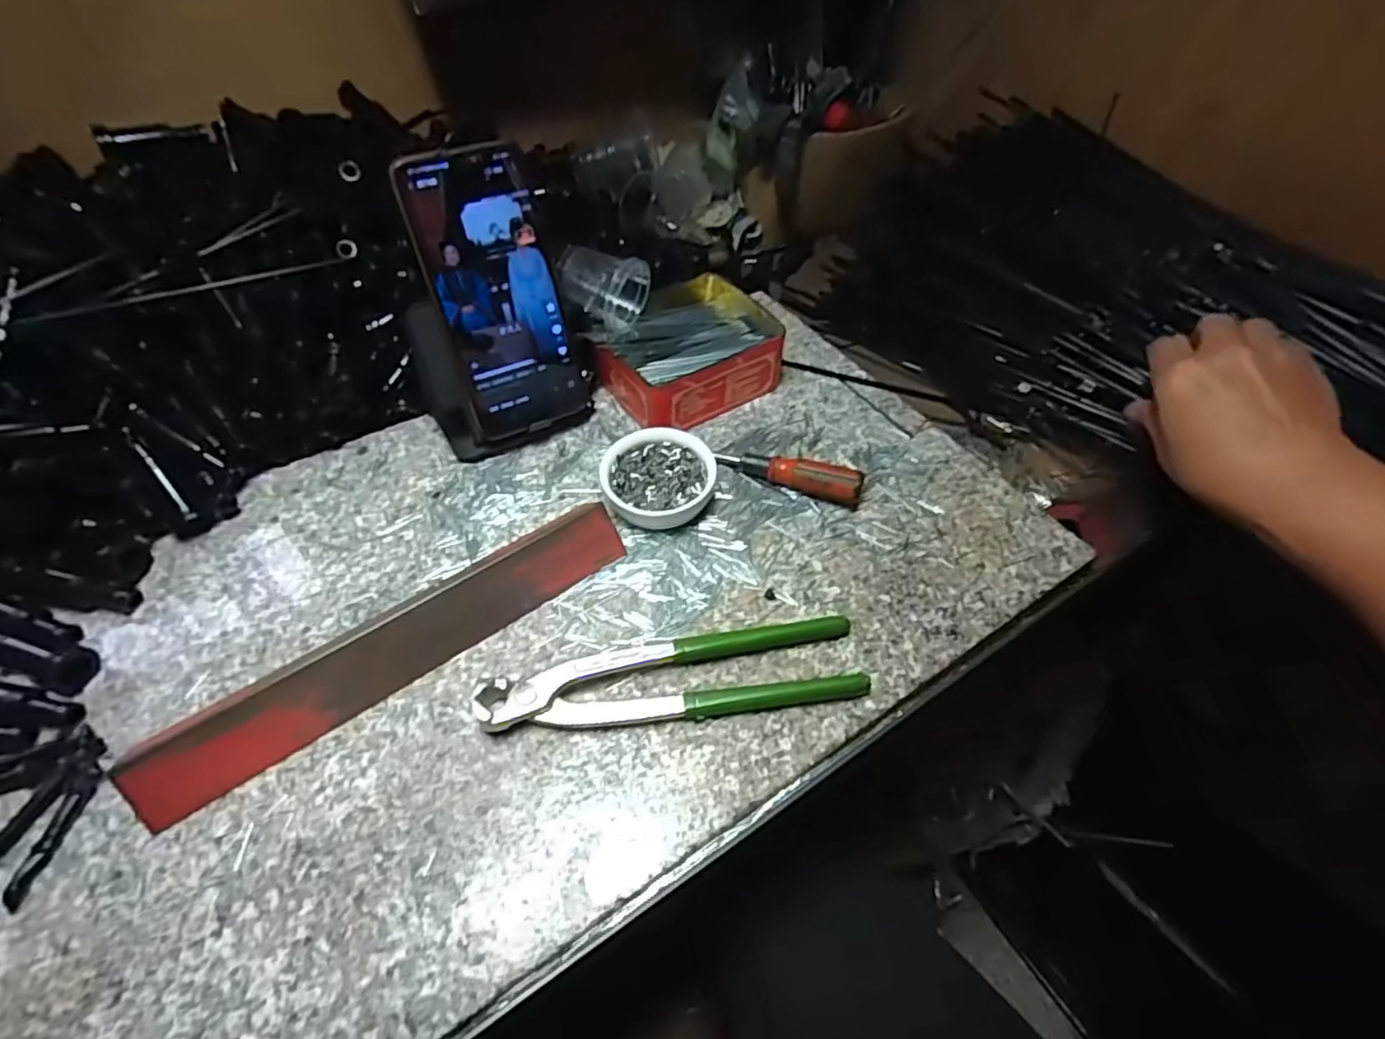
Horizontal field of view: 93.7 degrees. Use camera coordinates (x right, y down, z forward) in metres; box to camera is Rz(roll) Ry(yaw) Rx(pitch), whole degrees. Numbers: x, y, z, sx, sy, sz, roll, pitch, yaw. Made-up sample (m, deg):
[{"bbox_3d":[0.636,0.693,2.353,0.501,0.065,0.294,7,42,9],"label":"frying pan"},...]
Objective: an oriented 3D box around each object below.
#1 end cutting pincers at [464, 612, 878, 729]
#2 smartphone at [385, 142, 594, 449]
[{"bbox_3d":[-0.009,0.083,0.344,0.198,0.017,0.045,-6,52,-7],"label":"end cutting pincers"},{"bbox_3d":[-0.122,-0.137,0.409,0.078,0.166,0.012,-24,32,-20],"label":"smartphone"}]

